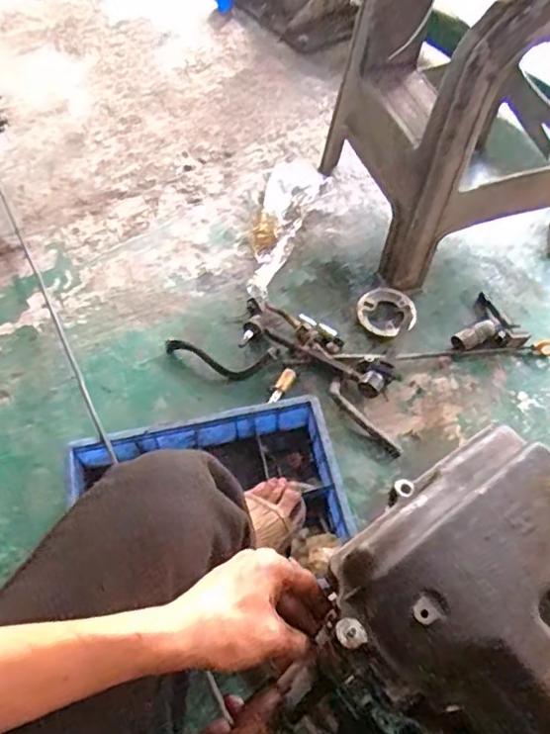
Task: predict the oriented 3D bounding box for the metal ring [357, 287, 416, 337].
[{"bbox_3d":[0.222,-0.115,1.187,0.113,0.016,0.116,-1,58,1],"label":"metal ring"}]

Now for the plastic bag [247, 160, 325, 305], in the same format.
[{"bbox_3d":[-0.001,-0.324,1.319,0.124,0.022,0.430,18,60,12],"label":"plastic bag"}]

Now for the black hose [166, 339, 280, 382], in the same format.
[{"bbox_3d":[-0.107,-0.014,1.129,0.218,0.022,0.070,7,59,6],"label":"black hose"}]

